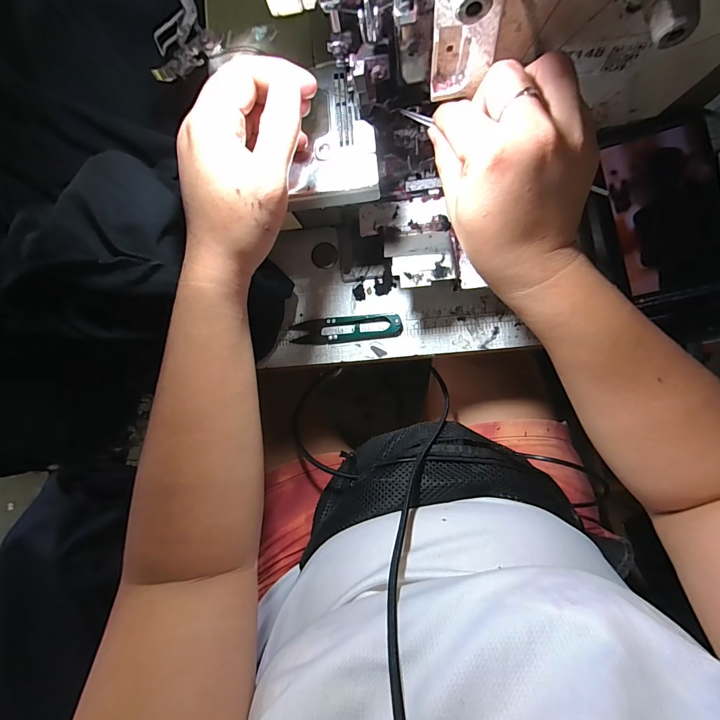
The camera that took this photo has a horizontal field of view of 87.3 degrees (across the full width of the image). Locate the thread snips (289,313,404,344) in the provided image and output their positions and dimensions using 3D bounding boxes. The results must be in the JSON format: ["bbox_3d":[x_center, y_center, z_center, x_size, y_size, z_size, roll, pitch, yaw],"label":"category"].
[{"bbox_3d":[-0.013,-0.029,0.348,0.102,0.009,0.024,-4,85,7],"label":"thread snips"}]

